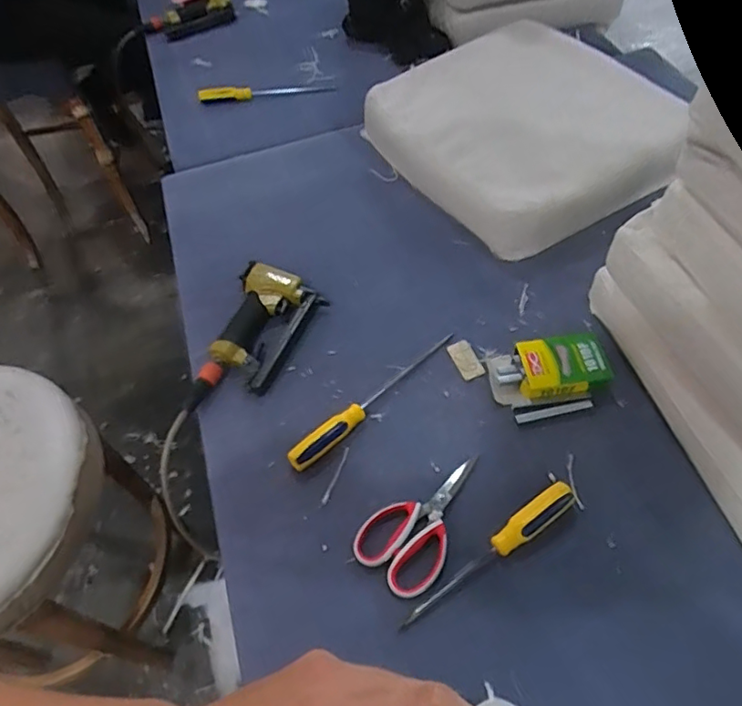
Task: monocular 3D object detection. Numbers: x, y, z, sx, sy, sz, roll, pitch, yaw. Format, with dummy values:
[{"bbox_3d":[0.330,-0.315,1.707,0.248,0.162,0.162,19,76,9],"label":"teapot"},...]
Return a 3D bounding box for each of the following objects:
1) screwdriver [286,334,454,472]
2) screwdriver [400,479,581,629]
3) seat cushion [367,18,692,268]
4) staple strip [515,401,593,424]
[{"bbox_3d":[0.009,0.060,0.755,0.287,0.025,0.029,-37,60,-19],"label":"screwdriver"},{"bbox_3d":[0.133,0.225,0.630,0.236,0.028,0.032,-31,58,-16],"label":"screwdriver"},{"bbox_3d":[0.251,-0.416,0.999,0.452,0.108,0.499,-22,56,-10],"label":"seat cushion"},{"bbox_3d":[0.240,0.077,0.733,0.102,0.005,0.012,-10,55,-1],"label":"staple strip"}]

